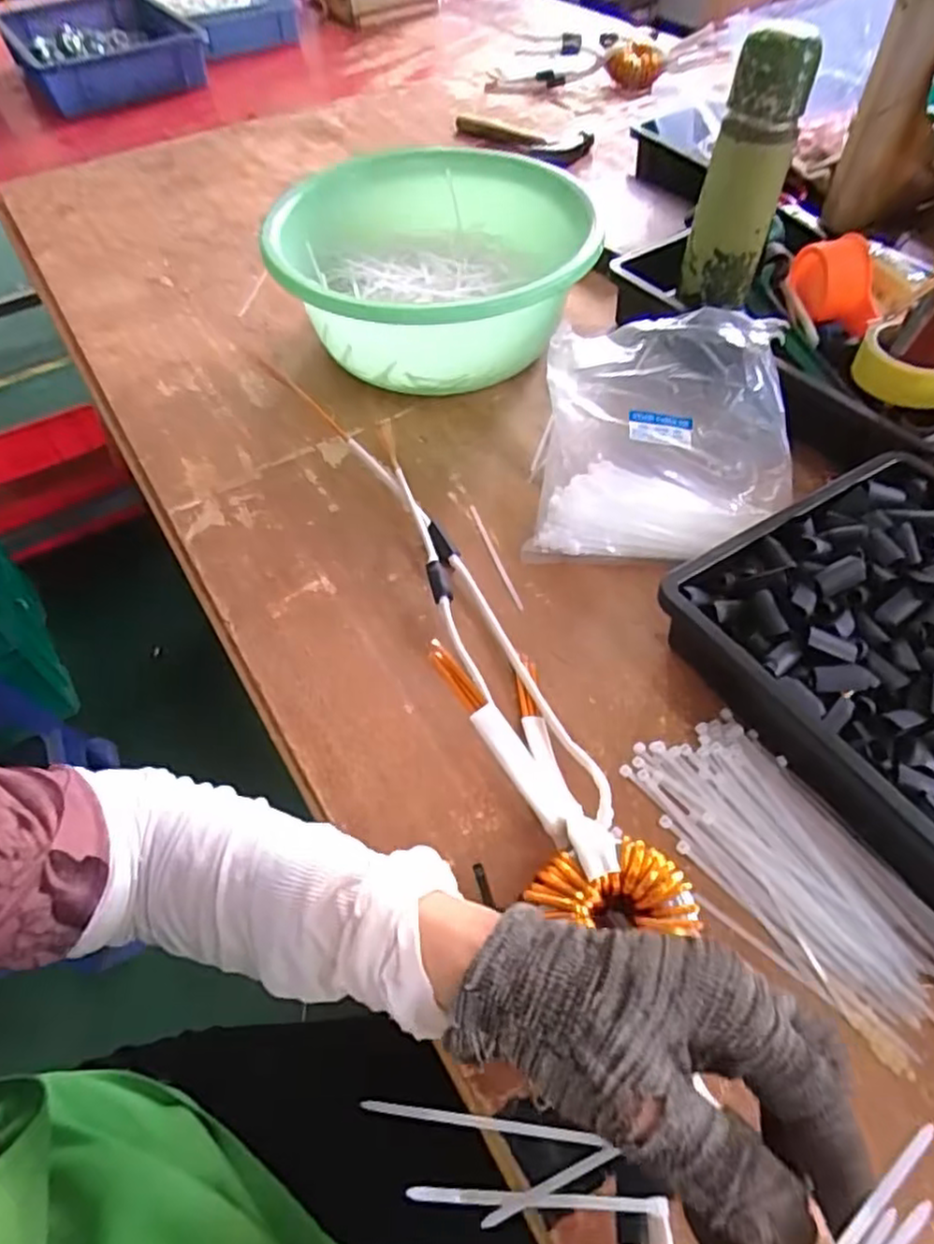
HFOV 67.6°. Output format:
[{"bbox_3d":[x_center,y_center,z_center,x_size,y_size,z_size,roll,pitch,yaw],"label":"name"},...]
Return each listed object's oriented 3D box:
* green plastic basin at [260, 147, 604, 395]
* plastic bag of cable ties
[{"bbox_3d":[-0.033,-0.342,0.701,0.298,0.123,0.311,-8,53,-3],"label":"green plastic basin"},{"bbox_3d":[0.163,-0.156,0.579,0.201,0.086,0.225,5,53,6],"label":"plastic bag of cable ties"}]

